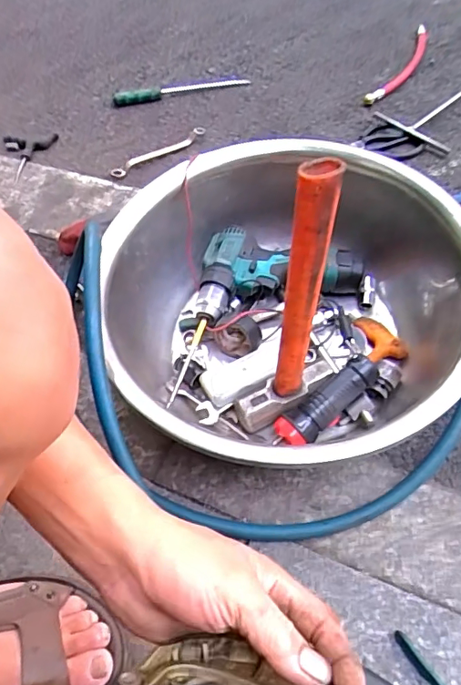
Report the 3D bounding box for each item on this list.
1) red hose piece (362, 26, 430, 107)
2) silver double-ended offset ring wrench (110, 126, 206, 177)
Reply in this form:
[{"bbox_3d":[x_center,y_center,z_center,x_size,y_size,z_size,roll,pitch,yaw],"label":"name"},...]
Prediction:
[{"bbox_3d":[0.340,-0.545,0.999,0.044,0.023,0.296,25,60,21],"label":"red hose piece"},{"bbox_3d":[-0.123,-0.340,0.894,0.196,0.015,0.025,-37,60,-21],"label":"silver double-ended offset ring wrench"}]

